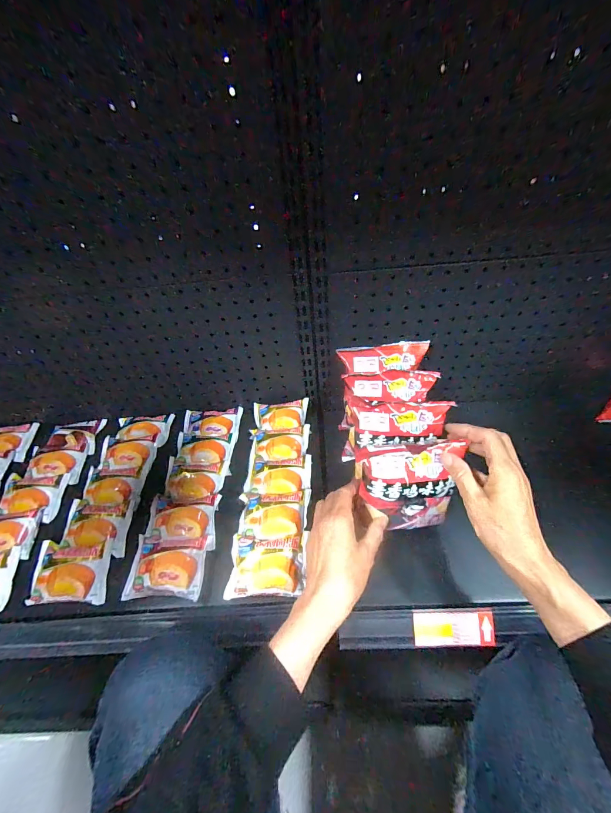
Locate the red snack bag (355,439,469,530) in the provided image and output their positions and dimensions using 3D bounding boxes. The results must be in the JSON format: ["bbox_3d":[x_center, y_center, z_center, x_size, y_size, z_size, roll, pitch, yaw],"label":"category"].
[{"bbox_3d":[0.127,0.098,0.396,0.120,0.119,0.049,-9,46,-3],"label":"red snack bag"}]

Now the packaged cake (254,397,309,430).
[{"bbox_3d":[-0.045,0.019,0.597,0.100,0.024,0.072,-4,46,2],"label":"packaged cake"}]

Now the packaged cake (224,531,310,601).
[{"bbox_3d":[-0.049,0.201,0.420,0.100,0.027,0.070,-3,46,3],"label":"packaged cake"}]

